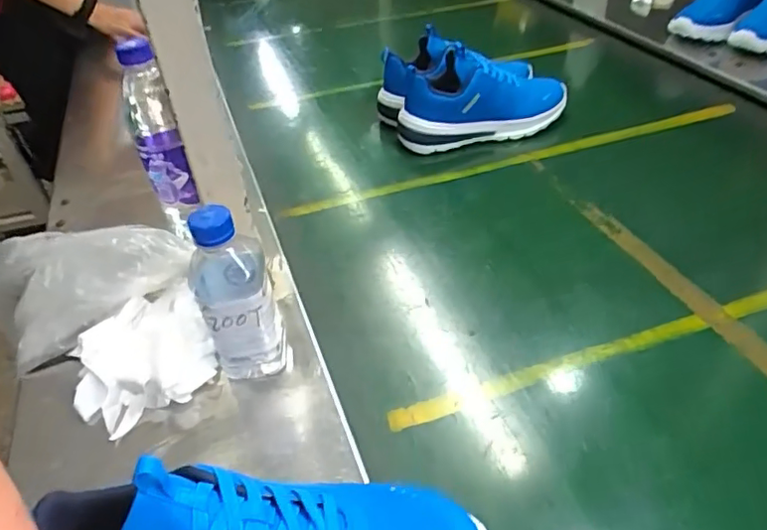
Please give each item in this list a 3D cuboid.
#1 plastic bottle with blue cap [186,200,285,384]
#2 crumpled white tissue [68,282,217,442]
[{"bbox_3d":[-0.124,0.023,0.482,0.061,0.163,0.065,-19,41,-14],"label":"plastic bottle with blue cap"},{"bbox_3d":[-0.218,0.085,0.527,0.123,0.034,0.121,-27,43,-23],"label":"crumpled white tissue"}]

